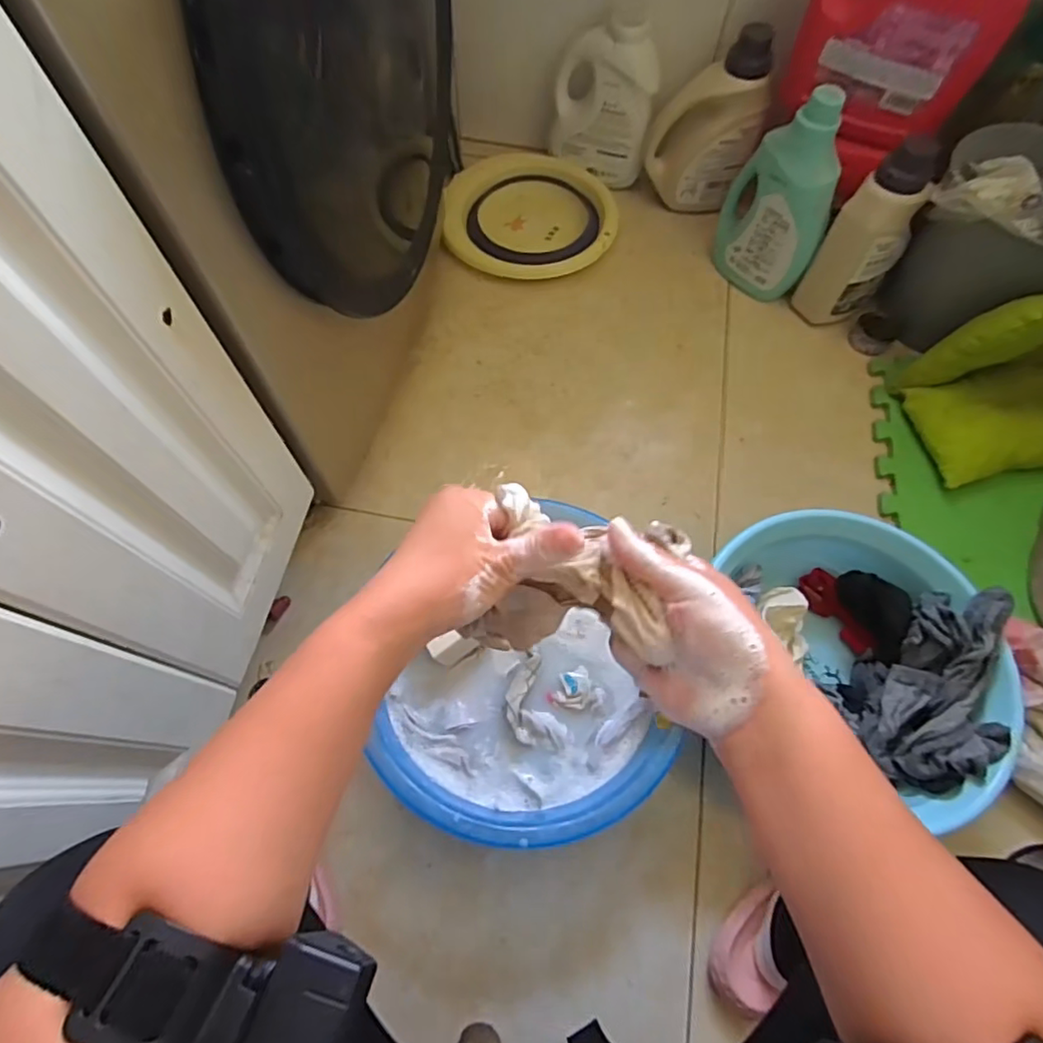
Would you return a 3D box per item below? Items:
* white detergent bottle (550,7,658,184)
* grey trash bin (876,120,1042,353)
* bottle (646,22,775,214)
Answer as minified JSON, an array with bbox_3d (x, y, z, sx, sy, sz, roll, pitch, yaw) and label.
[{"bbox_3d":[0.138,-0.714,1.017,0.174,0.234,0.072,15,66,5],"label":"white detergent bottle"},{"bbox_3d":[0.711,-0.400,0.887,0.252,0.244,0.251,37,70,14],"label":"grey trash bin"},{"bbox_3d":[0.315,-0.670,0.994,0.175,0.248,0.081,18,66,6],"label":"bottle"}]

